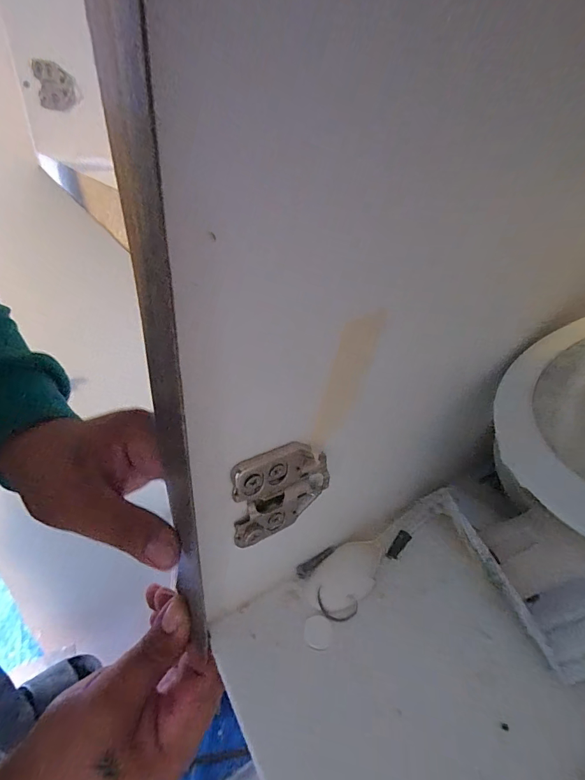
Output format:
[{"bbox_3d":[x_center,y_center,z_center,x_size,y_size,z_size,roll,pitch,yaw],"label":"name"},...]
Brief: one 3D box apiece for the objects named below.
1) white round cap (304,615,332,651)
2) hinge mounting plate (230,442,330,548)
[{"bbox_3d":[0.014,0.129,0.194,0.014,0.004,0.016,9,32,6],"label":"white round cap"},{"bbox_3d":[-0.005,0.047,0.167,0.047,0.051,0.005,-15,37,-27],"label":"hinge mounting plate"}]

